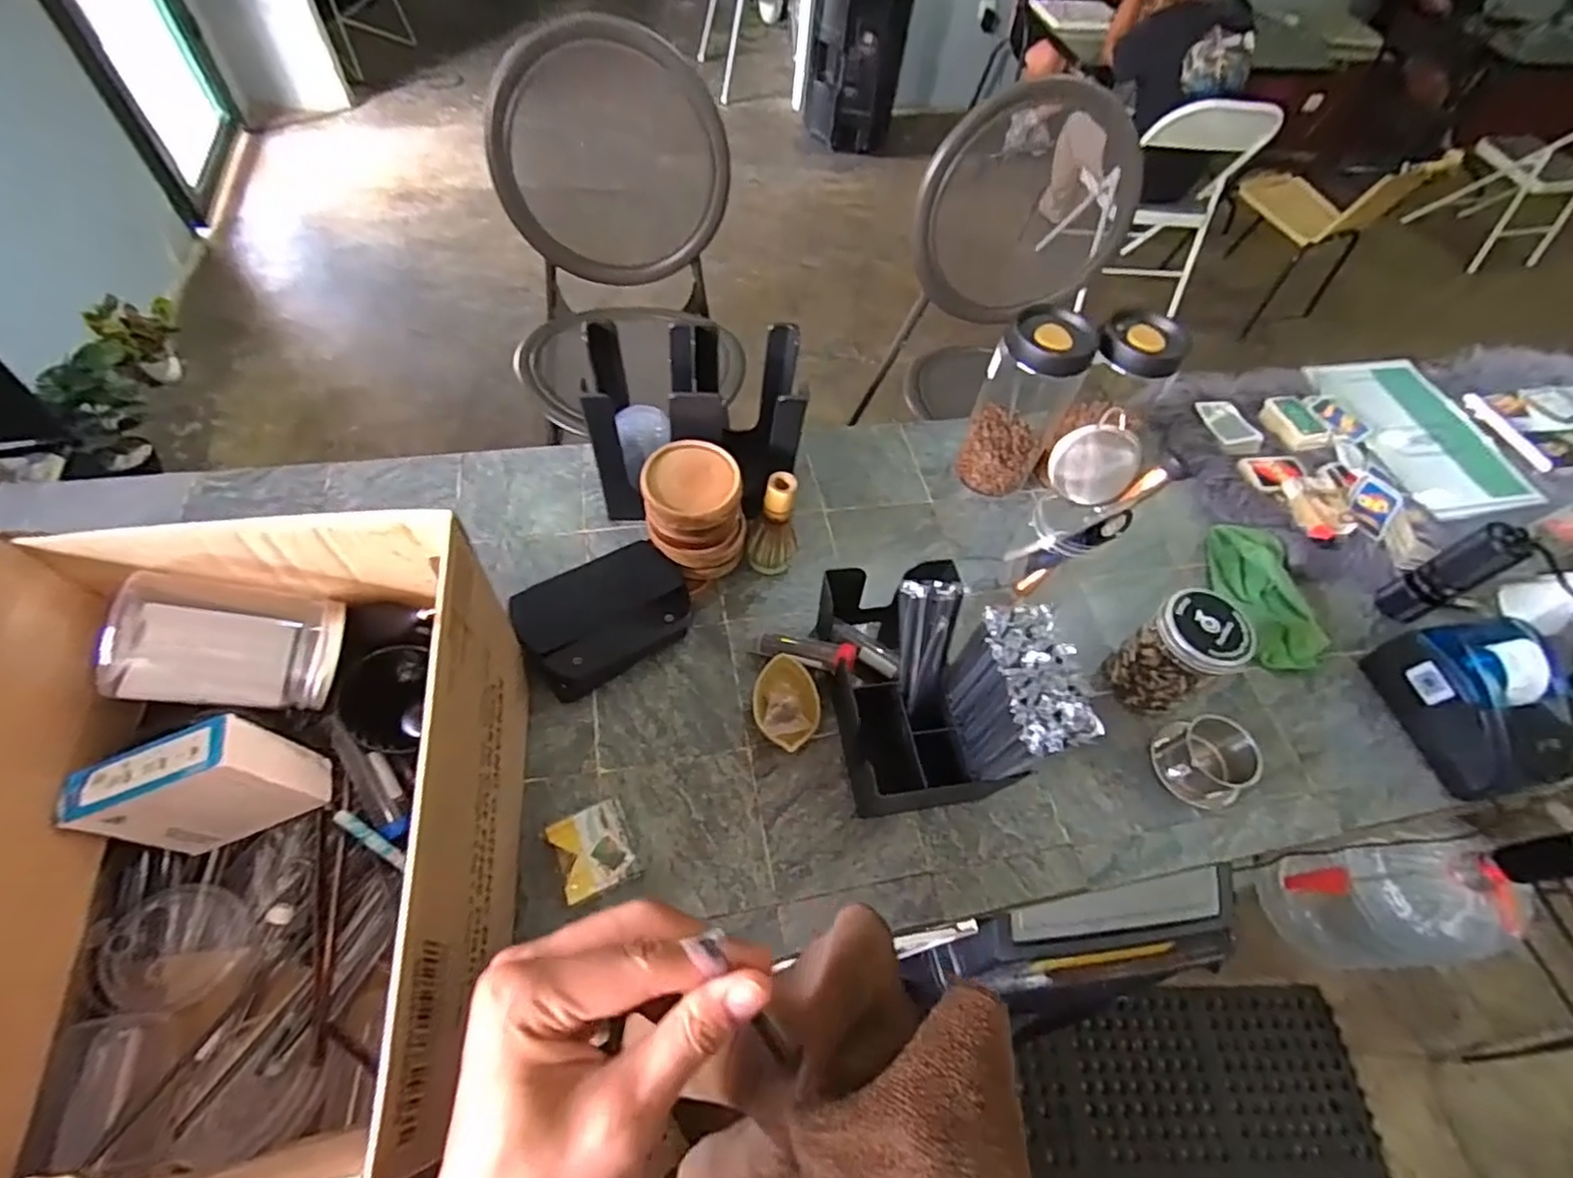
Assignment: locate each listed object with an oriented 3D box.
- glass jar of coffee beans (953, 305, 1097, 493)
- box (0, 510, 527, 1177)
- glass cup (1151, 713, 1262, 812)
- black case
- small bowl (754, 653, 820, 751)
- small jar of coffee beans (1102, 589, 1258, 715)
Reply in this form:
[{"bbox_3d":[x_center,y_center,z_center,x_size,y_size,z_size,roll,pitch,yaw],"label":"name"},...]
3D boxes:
[{"bbox_3d":[0.294,-0.234,0.832,0.102,0.223,0.112,28,59,11],"label":"glass jar of coffee beans"},{"bbox_3d":[-0.364,0.181,0.474,0.295,0.247,0.385,-4,58,-9],"label":"box"},{"bbox_3d":[0.428,0.175,0.690,0.081,0.064,0.080,3,57,-5],"label":"glass cup"},{"bbox_3d":[-0.190,0.031,0.709,0.175,0.064,0.114,-27,64,-22],"label":"black case"},{"bbox_3d":[0.000,0.122,0.683,0.066,0.042,0.099,8,57,-2],"label":"small bowl"},{"bbox_3d":[0.411,0.073,0.707,0.081,0.139,0.086,3,57,-5],"label":"small jar of coffee beans"}]

